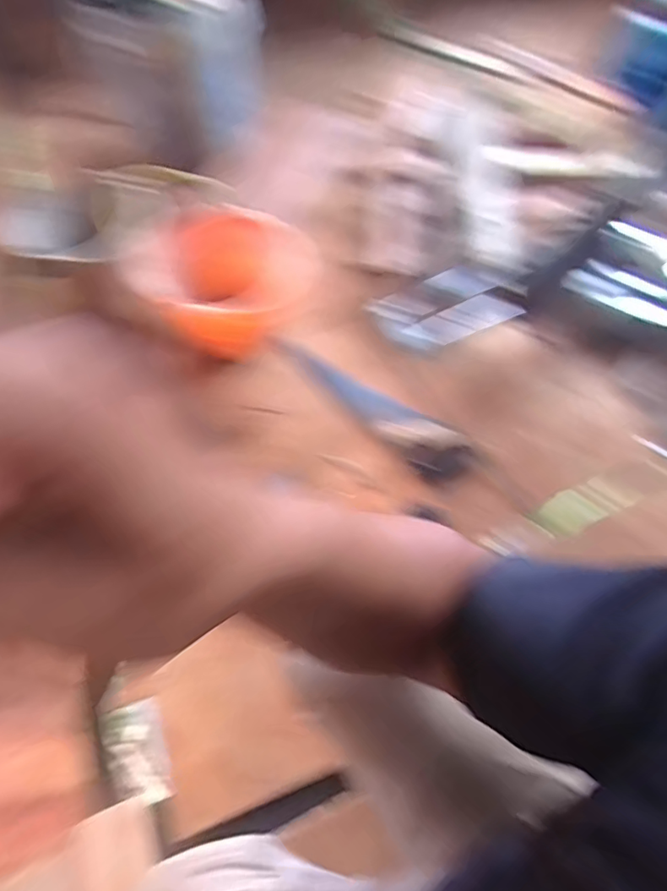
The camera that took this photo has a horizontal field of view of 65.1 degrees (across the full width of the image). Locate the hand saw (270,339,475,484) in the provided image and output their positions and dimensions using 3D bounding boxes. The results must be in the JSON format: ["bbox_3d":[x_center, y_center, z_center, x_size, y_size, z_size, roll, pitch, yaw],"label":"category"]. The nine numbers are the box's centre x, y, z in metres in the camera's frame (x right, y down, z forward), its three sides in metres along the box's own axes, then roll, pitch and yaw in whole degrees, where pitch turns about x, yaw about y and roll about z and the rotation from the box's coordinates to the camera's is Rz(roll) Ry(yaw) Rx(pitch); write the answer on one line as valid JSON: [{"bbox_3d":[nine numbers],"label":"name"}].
[{"bbox_3d":[0.068,-0.083,0.999,0.436,0.047,0.109,35,67,19],"label":"hand saw"}]

